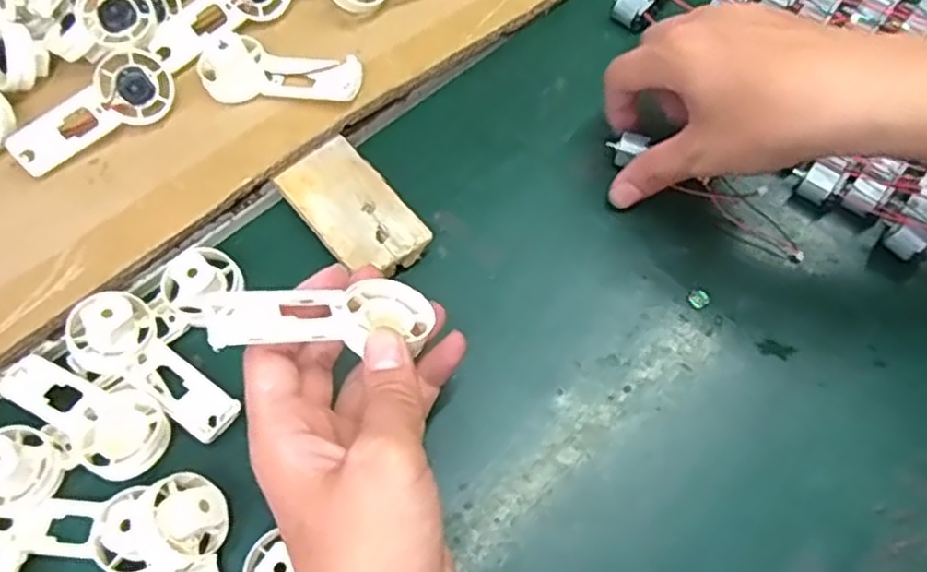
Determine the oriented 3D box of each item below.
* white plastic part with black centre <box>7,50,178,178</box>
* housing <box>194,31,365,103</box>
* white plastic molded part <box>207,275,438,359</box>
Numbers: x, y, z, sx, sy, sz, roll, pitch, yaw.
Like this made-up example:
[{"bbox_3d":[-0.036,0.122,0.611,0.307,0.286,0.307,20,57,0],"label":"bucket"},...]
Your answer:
[{"bbox_3d":[-0.207,-0.096,0.402,0.091,0.038,0.007,-34,24,-6],"label":"white plastic part with black centre"},{"bbox_3d":[-0.106,-0.124,0.412,0.095,0.021,0.033,1,63,2],"label":"housing"},{"bbox_3d":[-0.055,0.014,0.298,0.094,0.012,0.037,-3,55,-35],"label":"white plastic molded part"}]

